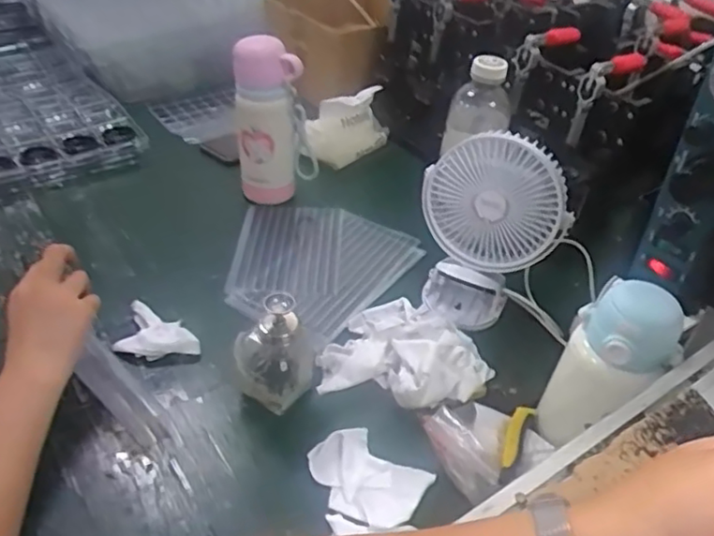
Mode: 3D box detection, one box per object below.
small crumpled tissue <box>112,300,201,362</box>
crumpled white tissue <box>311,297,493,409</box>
[{"bbox_3d":[-0.202,0.072,0.651,0.088,0.018,0.058,12,40,8],"label":"small crumpled tissue"},{"bbox_3d":[0.056,0.072,0.647,0.163,0.053,0.146,12,40,9],"label":"crumpled white tissue"}]

